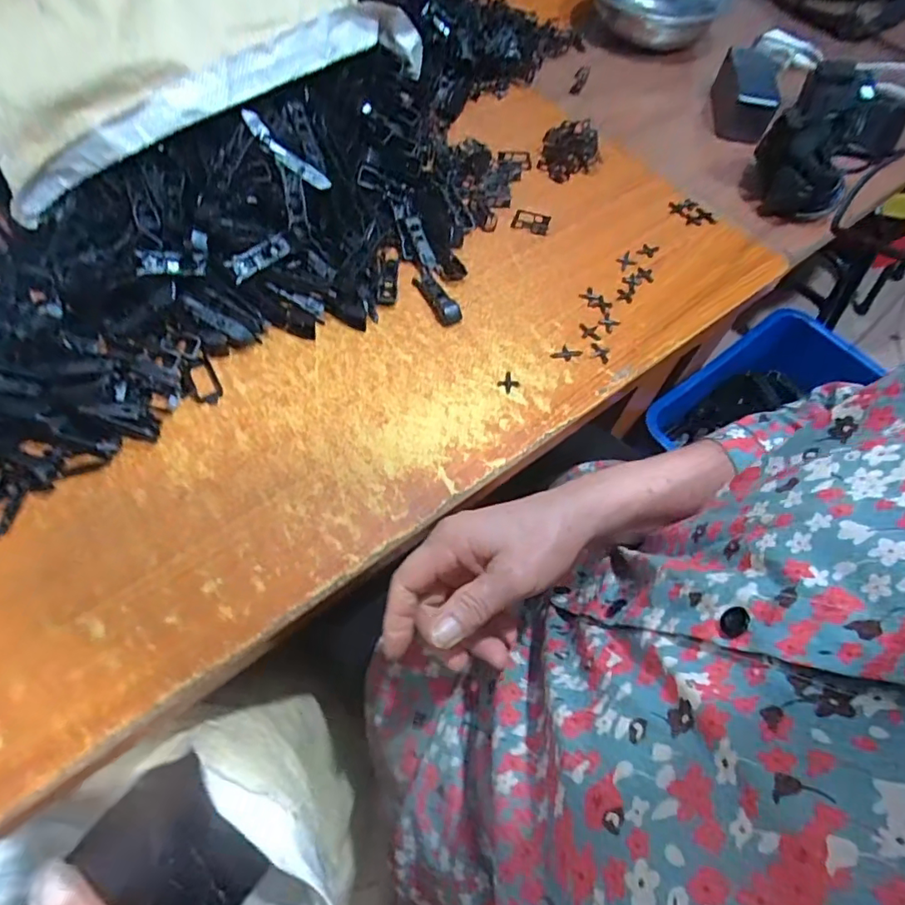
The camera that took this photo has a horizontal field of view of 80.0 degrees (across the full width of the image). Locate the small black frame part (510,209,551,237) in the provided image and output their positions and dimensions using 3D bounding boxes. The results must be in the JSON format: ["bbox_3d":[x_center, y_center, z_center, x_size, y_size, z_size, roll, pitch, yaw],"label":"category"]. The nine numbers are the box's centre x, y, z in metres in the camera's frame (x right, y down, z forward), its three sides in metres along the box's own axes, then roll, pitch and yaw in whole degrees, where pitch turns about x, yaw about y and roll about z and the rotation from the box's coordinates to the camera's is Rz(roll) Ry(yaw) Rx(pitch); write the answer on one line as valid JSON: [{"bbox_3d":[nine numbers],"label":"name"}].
[{"bbox_3d":[0.084,-0.247,0.575,0.038,0.004,0.028,16,61,5],"label":"small black frame part"}]

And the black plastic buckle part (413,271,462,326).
[{"bbox_3d":[-0.017,-0.148,0.512,0.018,0.015,0.067,-29,67,-18],"label":"black plastic buckle part"}]

